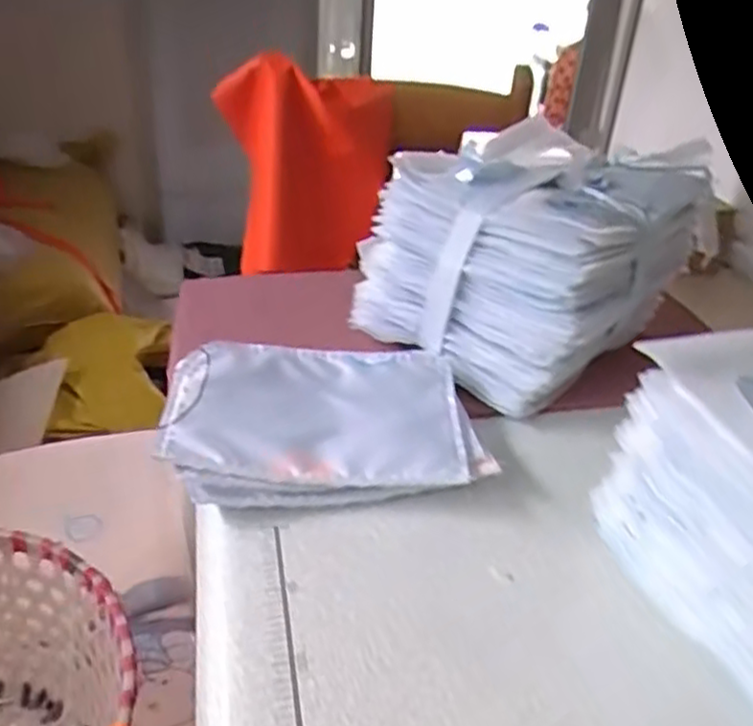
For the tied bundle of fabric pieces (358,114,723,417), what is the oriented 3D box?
[{"bbox_3d":[0.141,-0.108,0.640,0.193,0.142,0.261,28,40,33],"label":"tied bundle of fabric pieces"}]

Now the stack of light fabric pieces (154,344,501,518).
[{"bbox_3d":[-0.039,0.044,0.528,0.215,0.048,0.137,-1,33,-7],"label":"stack of light fabric pieces"}]

